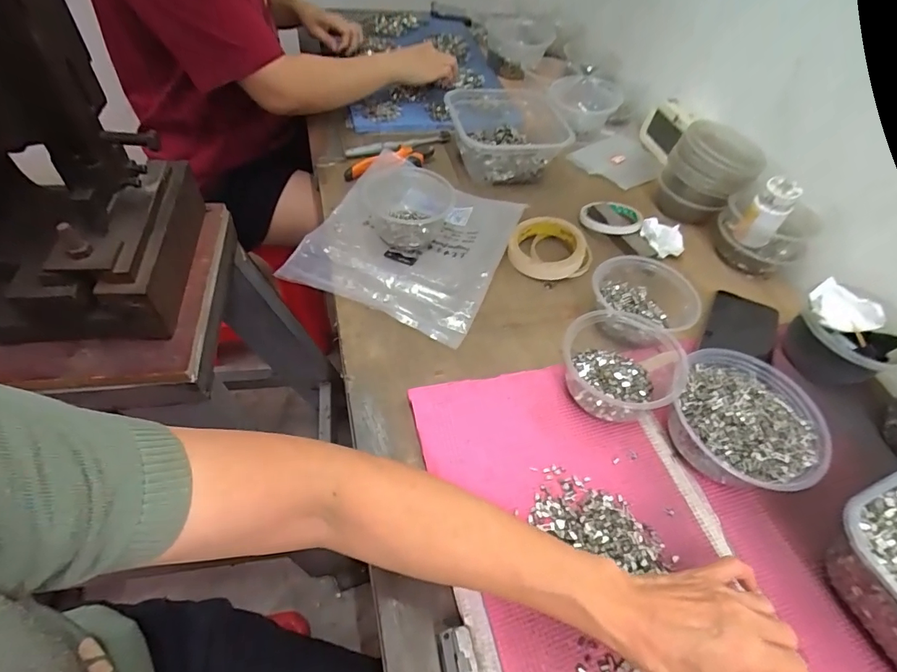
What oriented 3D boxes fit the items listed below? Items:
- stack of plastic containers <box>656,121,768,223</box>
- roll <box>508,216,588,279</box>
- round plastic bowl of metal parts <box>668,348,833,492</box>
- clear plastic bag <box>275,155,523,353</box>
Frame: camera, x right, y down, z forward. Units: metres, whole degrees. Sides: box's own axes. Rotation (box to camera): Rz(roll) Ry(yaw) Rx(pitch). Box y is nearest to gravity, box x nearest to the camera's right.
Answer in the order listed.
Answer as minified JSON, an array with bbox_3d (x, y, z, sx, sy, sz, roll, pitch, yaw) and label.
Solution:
[{"bbox_3d":[0.387,-0.242,0.677,0.115,0.117,0.121,36,58,21],"label":"stack of plastic containers"},{"bbox_3d":[0.130,-0.116,0.607,0.097,0.033,0.100,2,52,-3],"label":"roll"},{"bbox_3d":[0.277,0.079,0.434,0.120,0.057,0.136,26,55,15],"label":"round plastic bowl of metal parts"},{"bbox_3d":[-0.047,-0.129,0.594,0.232,0.030,0.256,21,54,11],"label":"clear plastic bag"}]

